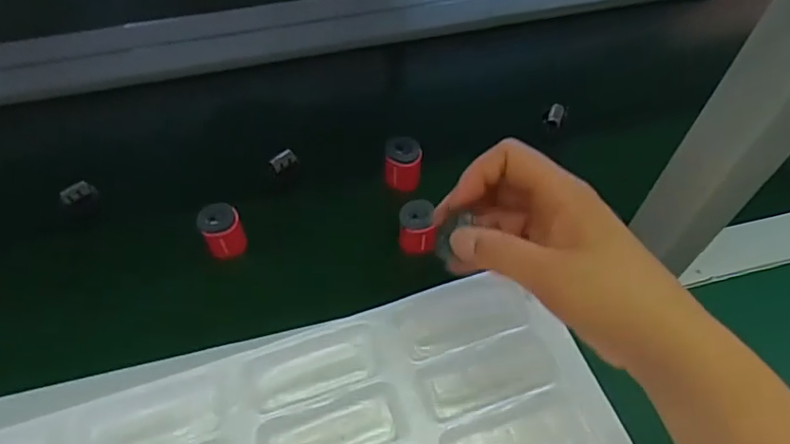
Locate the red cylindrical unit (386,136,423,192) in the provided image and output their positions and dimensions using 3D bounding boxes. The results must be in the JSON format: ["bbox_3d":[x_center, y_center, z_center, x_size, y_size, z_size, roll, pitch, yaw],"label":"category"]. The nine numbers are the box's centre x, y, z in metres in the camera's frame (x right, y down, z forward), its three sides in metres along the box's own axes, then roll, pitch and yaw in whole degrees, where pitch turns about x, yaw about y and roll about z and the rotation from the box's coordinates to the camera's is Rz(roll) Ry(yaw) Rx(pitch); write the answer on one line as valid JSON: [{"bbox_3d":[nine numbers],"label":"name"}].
[{"bbox_3d":[0.008,-0.051,0.493,0.030,0.035,0.032,1,57,-1],"label":"red cylindrical unit"}]

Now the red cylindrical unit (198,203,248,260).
[{"bbox_3d":[-0.137,0.007,0.457,0.030,0.043,0.026,-23,60,-15],"label":"red cylindrical unit"}]

